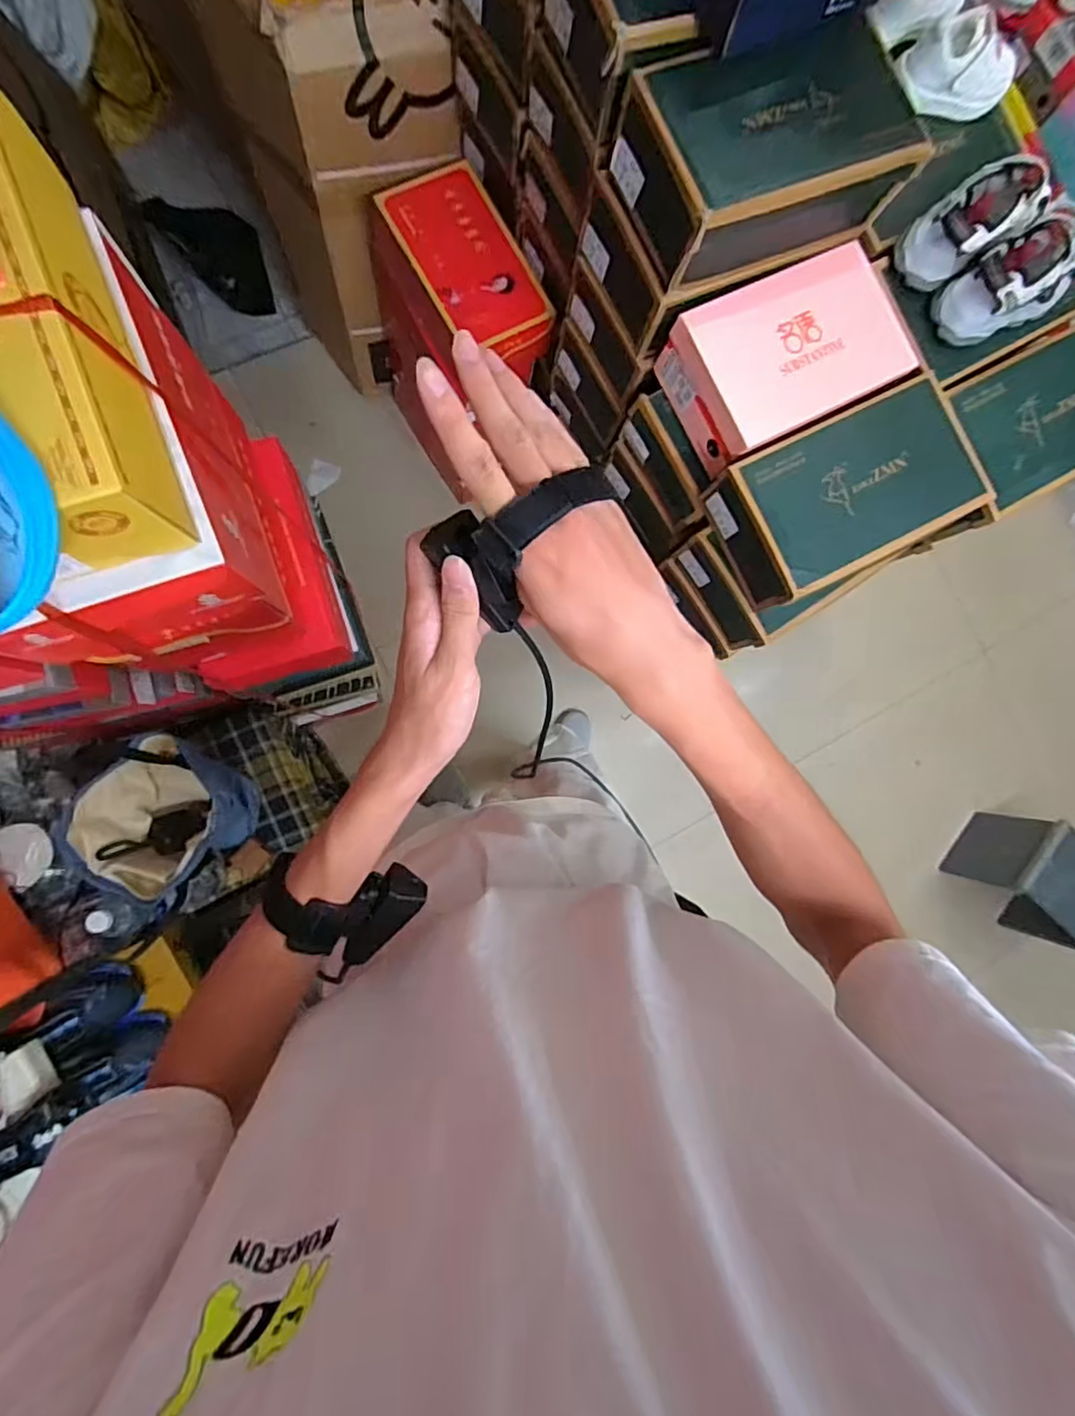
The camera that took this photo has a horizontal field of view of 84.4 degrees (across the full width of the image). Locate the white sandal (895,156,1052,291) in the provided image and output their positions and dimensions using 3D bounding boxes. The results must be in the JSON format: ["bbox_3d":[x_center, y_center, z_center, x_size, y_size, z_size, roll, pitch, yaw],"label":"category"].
[{"bbox_3d":[0.574,-0.643,0.773,0.174,0.090,0.092,-33,92,-9],"label":"white sandal"}]

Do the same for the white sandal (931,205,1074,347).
[{"bbox_3d":[0.639,-0.570,0.786,0.191,0.098,0.089,-29,91,-10],"label":"white sandal"}]

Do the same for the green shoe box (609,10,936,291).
[{"bbox_3d":[0.277,-0.664,0.717,0.329,0.118,0.181,-25,91,-10],"label":"green shoe box"}]

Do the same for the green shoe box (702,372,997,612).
[{"bbox_3d":[0.423,-0.293,0.815,0.329,0.107,0.187,-26,91,-10],"label":"green shoe box"}]

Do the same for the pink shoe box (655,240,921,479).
[{"bbox_3d":[0.345,-0.478,0.815,0.299,0.090,0.196,-28,91,-10],"label":"pink shoe box"}]

